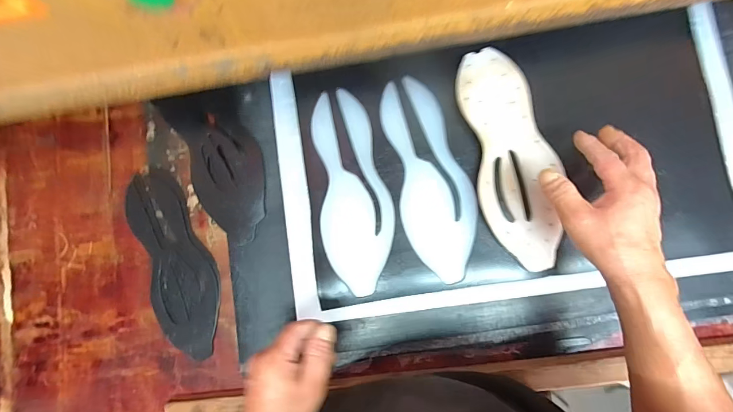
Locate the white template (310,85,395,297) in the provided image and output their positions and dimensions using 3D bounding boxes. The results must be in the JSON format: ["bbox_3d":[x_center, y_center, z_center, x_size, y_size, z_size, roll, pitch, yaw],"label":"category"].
[{"bbox_3d":[-0.018,-0.021,0.485,0.092,0.008,0.267,-7,85,4],"label":"white template"}]

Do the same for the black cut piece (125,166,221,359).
[{"bbox_3d":[-0.275,0.079,0.521,0.097,0.007,0.274,-20,85,2],"label":"black cut piece"}]

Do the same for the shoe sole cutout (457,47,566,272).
[{"bbox_3d":[0.182,-0.063,0.452,0.091,0.012,0.276,-12,84,3],"label":"shoe sole cutout"}]

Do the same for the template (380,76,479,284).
[{"bbox_3d":[0.086,-0.038,0.478,0.093,0.005,0.268,-12,83,4],"label":"template"}]

